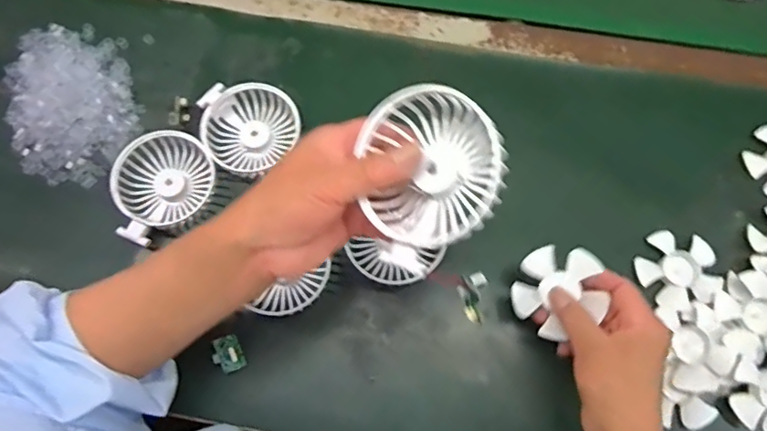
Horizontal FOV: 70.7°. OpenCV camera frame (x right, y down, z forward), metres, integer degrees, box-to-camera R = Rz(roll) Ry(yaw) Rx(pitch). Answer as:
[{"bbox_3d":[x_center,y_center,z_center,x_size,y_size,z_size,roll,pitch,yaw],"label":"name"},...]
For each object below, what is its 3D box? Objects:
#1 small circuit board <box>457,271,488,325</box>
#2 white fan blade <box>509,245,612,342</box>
[{"bbox_3d":[0.055,0.051,0.335,0.017,0.013,0.031,2,88,1],"label":"small circuit board"},{"bbox_3d":[0.141,0.058,0.438,0.072,0.017,0.072,-1,86,19],"label":"white fan blade"}]

